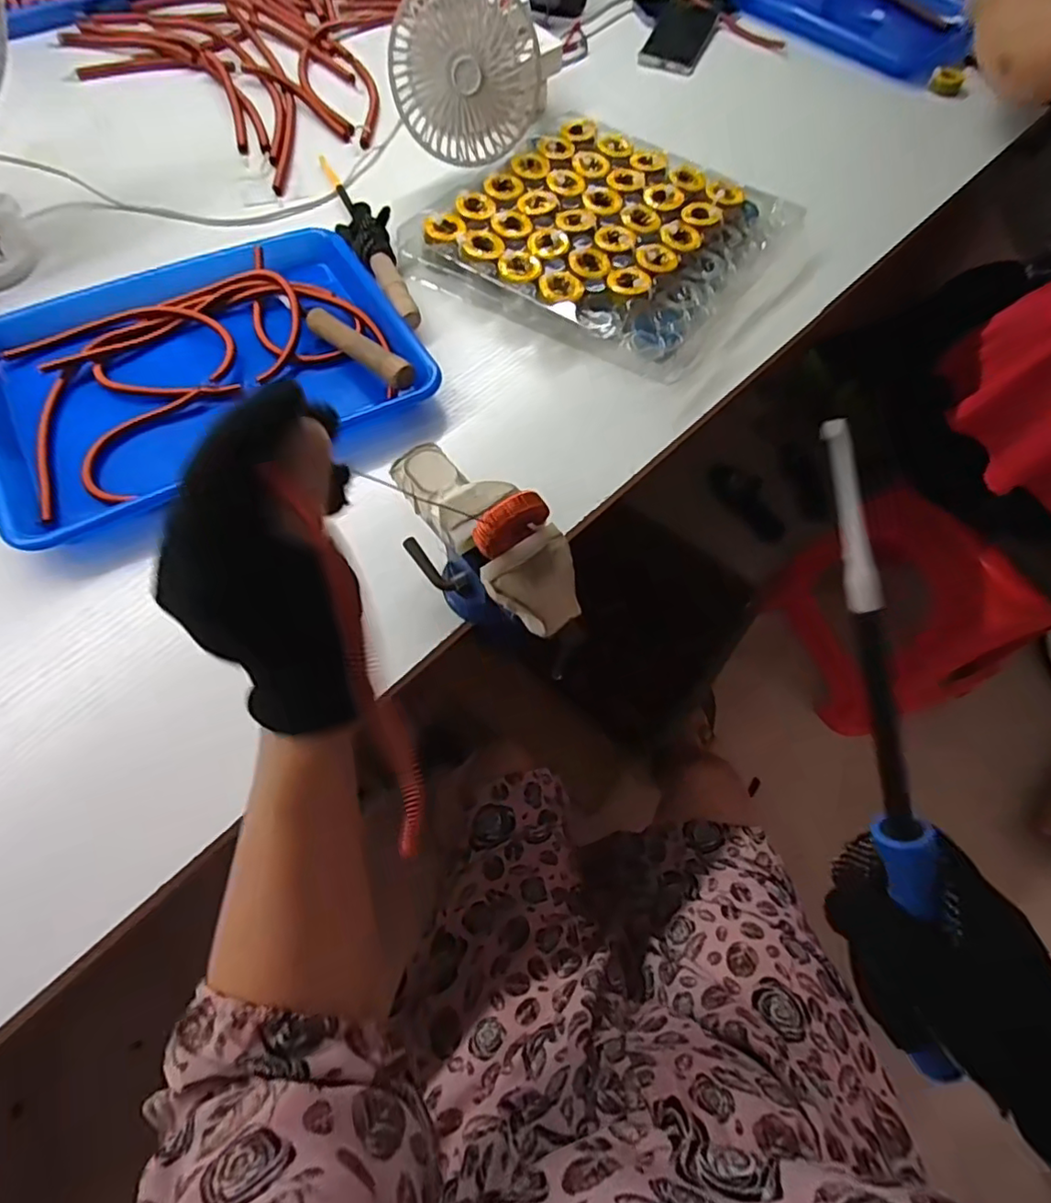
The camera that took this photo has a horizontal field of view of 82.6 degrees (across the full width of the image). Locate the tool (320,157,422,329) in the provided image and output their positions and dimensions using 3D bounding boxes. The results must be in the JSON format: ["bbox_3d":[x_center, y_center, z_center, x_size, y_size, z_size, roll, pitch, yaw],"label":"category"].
[{"bbox_3d":[-0.156,-0.363,0.576,0.044,0.035,0.289,-15,65,-11],"label":"tool"}]

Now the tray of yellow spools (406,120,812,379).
[{"bbox_3d":[0.080,-0.365,0.584,0.286,0.032,0.281,33,65,13],"label":"tray of yellow spools"}]

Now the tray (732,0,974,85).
[{"bbox_3d":[0.461,-0.845,0.854,0.344,0.049,0.241,39,67,15],"label":"tray"}]

